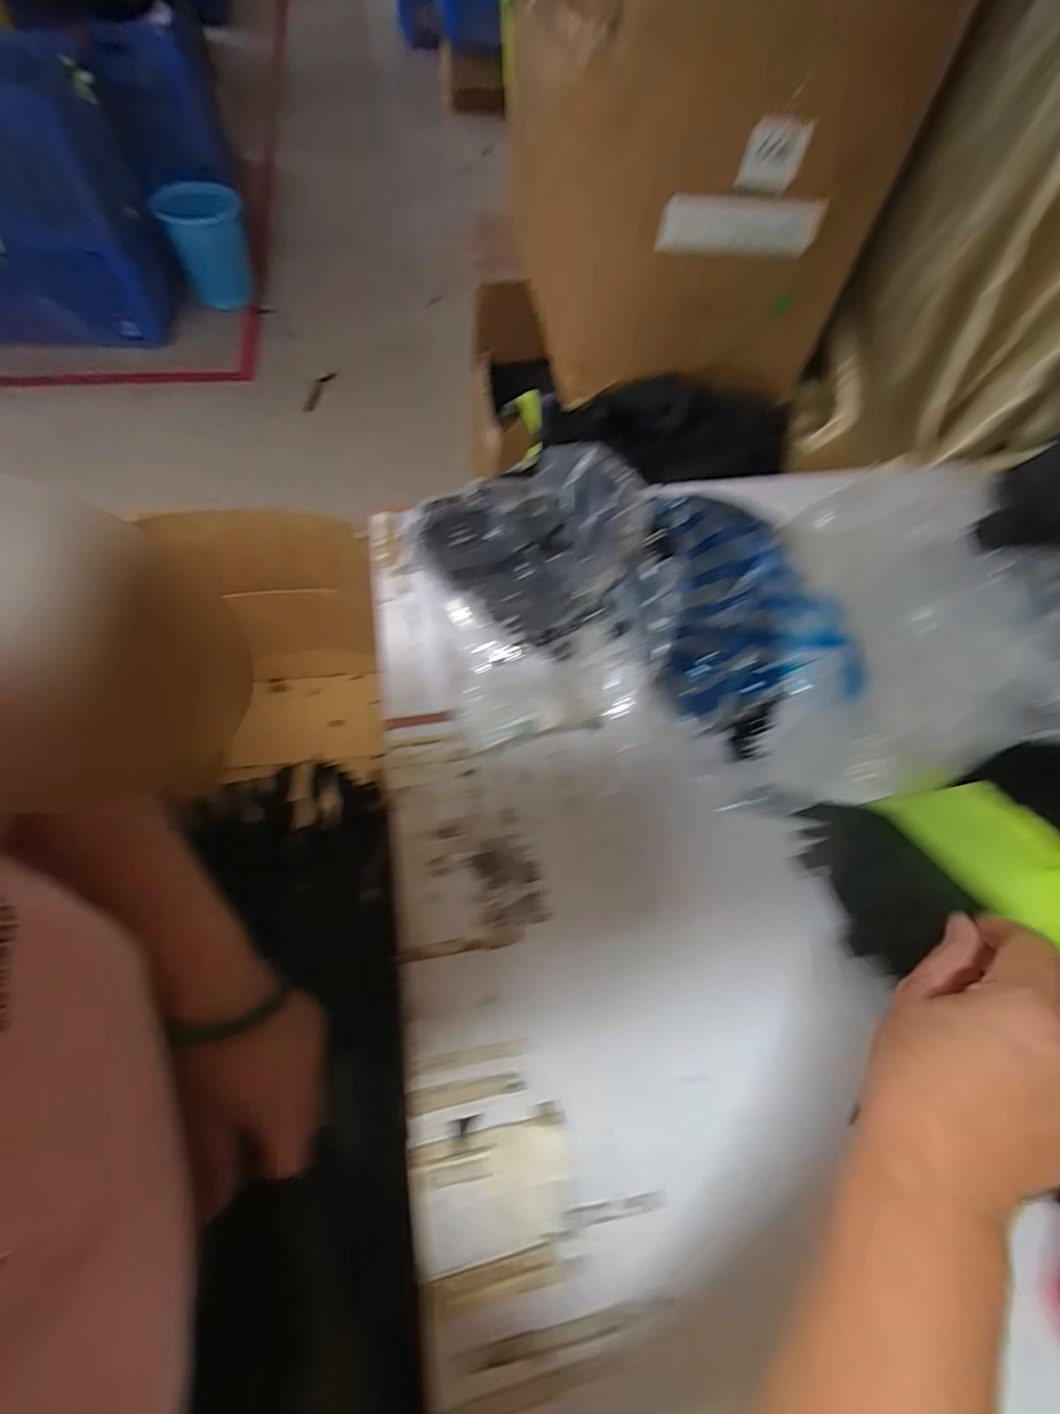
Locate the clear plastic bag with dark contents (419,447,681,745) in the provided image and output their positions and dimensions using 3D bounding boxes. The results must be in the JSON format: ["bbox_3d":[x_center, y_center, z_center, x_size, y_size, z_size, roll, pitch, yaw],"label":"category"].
[{"bbox_3d":[0.012,-0.116,0.480,0.190,0.123,0.263,-11,64,-11],"label":"clear plastic bag with dark contents"}]

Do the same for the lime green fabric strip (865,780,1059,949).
[{"bbox_3d":[0.360,0.119,0.375,0.189,0.051,0.113,39,68,17],"label":"lime green fabric strip"}]

